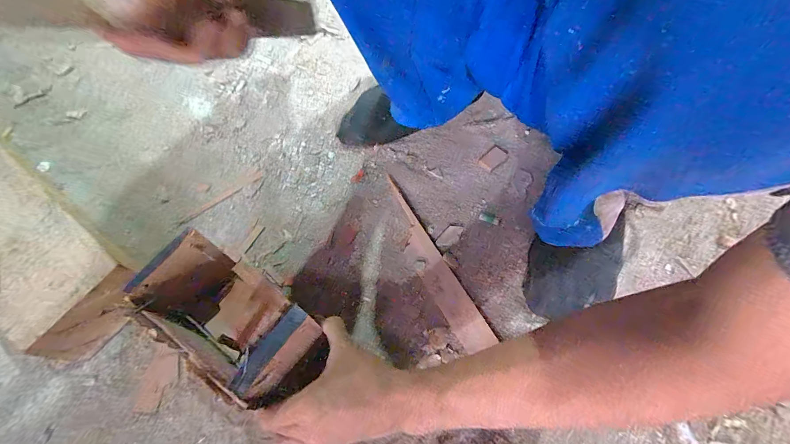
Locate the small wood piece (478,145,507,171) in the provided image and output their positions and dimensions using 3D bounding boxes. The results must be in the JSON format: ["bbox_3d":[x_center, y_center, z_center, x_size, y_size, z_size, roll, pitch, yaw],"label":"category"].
[{"bbox_3d":[0.138,-0.091,0.467,0.024,0.004,0.040,41,73,19],"label":"small wood piece"}]

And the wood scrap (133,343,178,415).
[{"bbox_3d":[-0.260,0.171,0.363,0.034,0.004,0.066,4,65,5],"label":"wood scrap"}]

